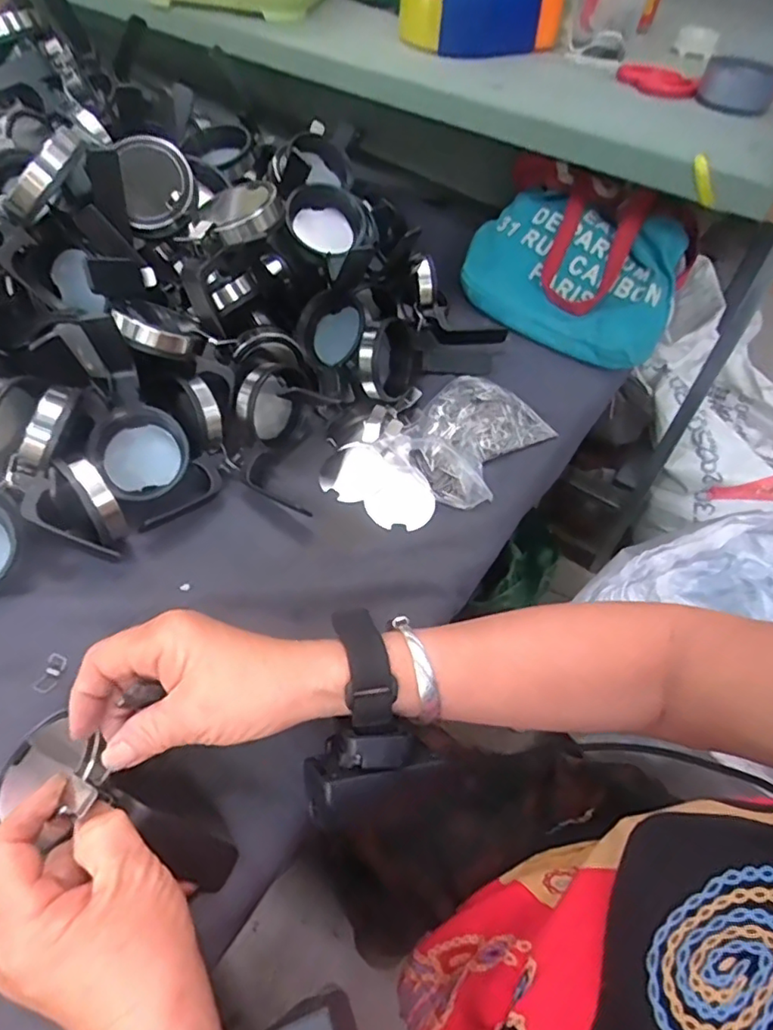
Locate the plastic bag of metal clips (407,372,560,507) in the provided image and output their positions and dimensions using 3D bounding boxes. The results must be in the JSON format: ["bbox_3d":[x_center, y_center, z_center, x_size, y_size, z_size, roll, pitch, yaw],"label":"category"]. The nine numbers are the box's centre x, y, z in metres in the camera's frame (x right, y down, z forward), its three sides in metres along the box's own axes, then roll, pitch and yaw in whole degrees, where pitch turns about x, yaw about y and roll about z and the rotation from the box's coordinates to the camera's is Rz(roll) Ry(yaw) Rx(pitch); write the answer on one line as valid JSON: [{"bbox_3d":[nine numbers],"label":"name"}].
[{"bbox_3d":[0.073,-0.072,0.512,0.100,0.022,0.134,33,56,20],"label":"plastic bag of metal clips"}]

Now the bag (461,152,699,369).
[{"bbox_3d":[0.191,-0.257,0.597,0.215,0.110,0.146,21,53,11],"label":"bag"}]

